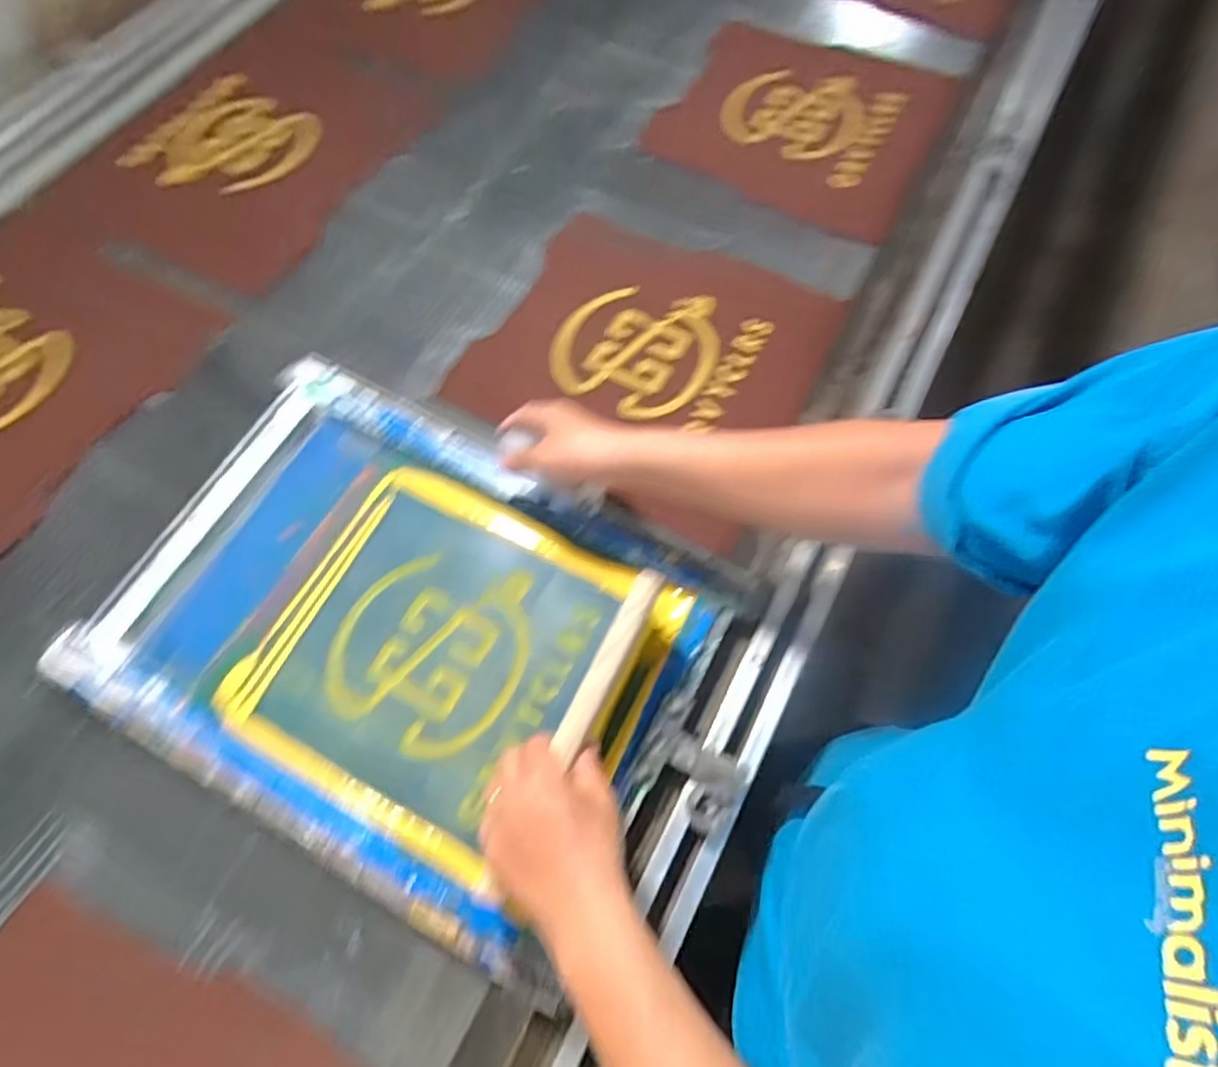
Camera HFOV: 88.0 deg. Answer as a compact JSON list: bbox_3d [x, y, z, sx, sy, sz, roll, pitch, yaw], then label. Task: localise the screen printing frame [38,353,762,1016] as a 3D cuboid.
[{"bbox_3d":[-0.176,0.100,0.620,0.594,0.053,0.406,27,71,10],"label":"screen printing frame"}]

